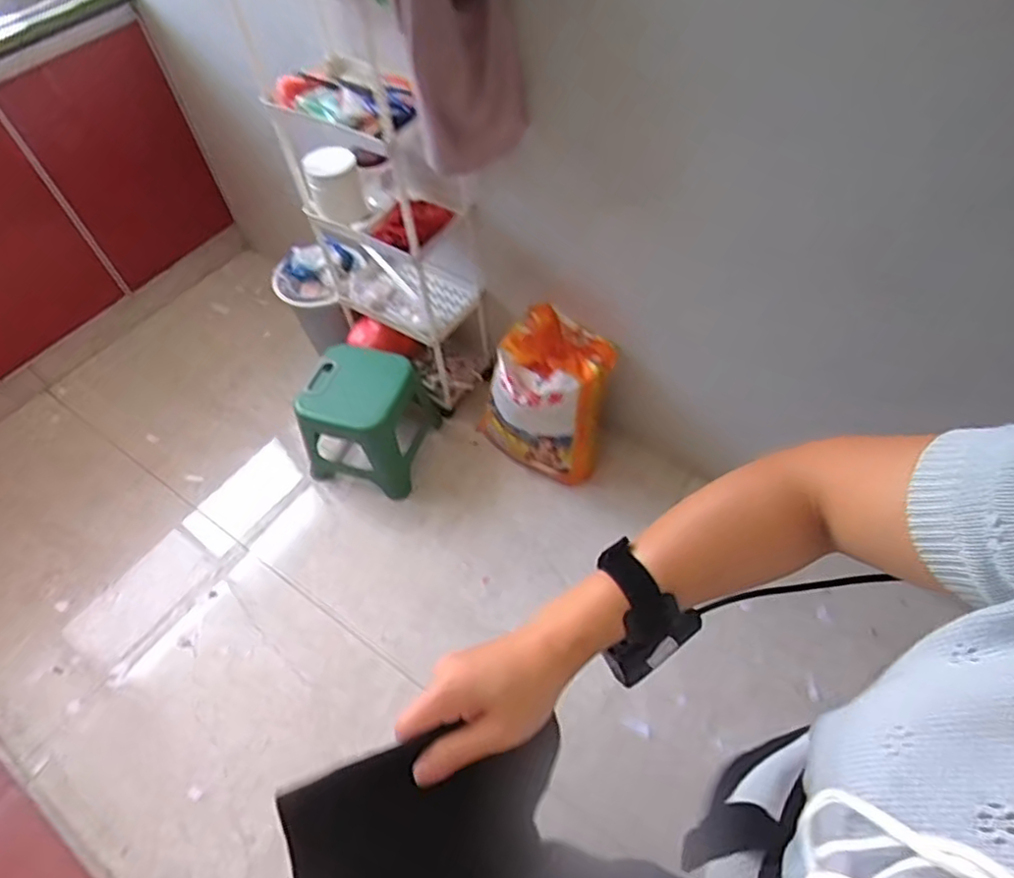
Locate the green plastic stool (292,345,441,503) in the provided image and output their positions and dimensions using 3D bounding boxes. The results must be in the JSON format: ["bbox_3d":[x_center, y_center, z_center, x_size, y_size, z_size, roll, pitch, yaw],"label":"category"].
[{"bbox_3d":[-0.340,-0.067,1.569,0.245,0.258,0.309,12,60,10],"label":"green plastic stool"}]

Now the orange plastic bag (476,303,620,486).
[{"bbox_3d":[0.101,-0.107,1.494,0.310,0.320,0.264,21,62,16],"label":"orange plastic bag"}]

